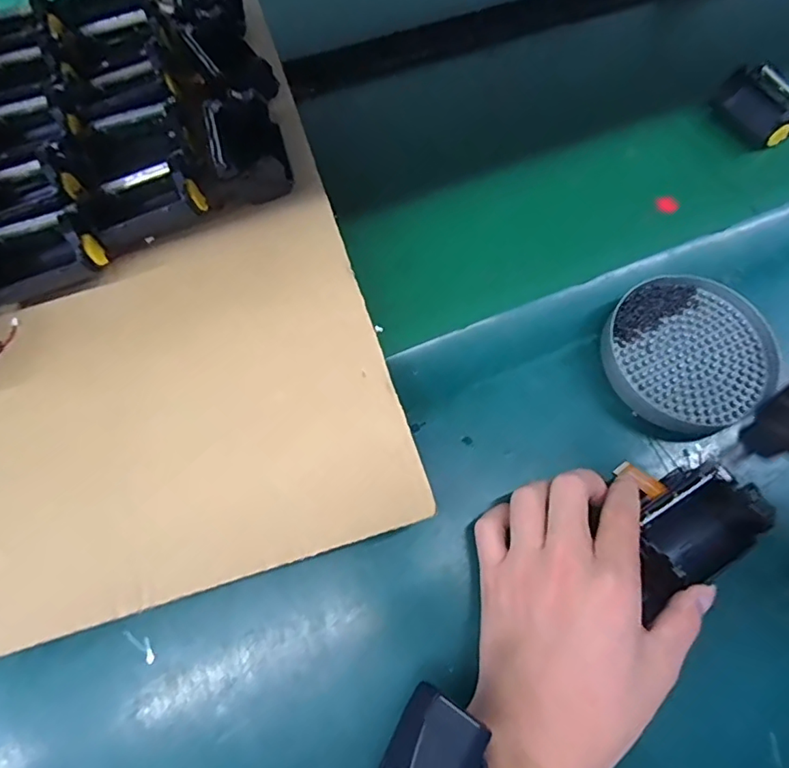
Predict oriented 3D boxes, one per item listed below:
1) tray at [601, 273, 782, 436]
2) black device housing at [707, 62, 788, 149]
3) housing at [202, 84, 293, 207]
[{"bbox_3d":[0.208,-0.022,0.371,0.112,0.024,0.108,1,67,-2],"label":"tray"},{"bbox_3d":[0.330,-0.252,0.470,0.049,0.037,0.075,-29,71,-14],"label":"black device housing"},{"bbox_3d":[-0.103,-0.167,0.368,0.048,0.042,0.073,-14,68,-8],"label":"housing"}]

